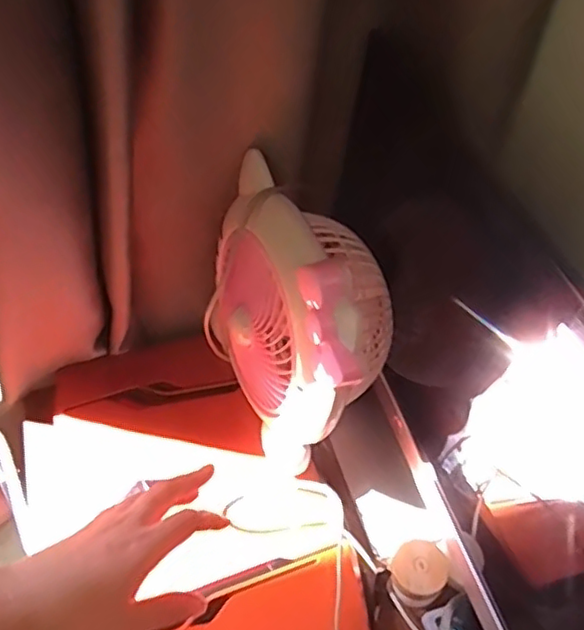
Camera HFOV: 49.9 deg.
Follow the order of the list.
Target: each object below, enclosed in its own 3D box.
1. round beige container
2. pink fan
[{"bbox_3d":[0.123,0.254,0.615,0.054,0.038,0.052,1,50,-1],"label":"round beige container"},{"bbox_3d":[0.004,0.007,0.637,0.135,0.261,0.257,-26,55,-21],"label":"pink fan"}]

